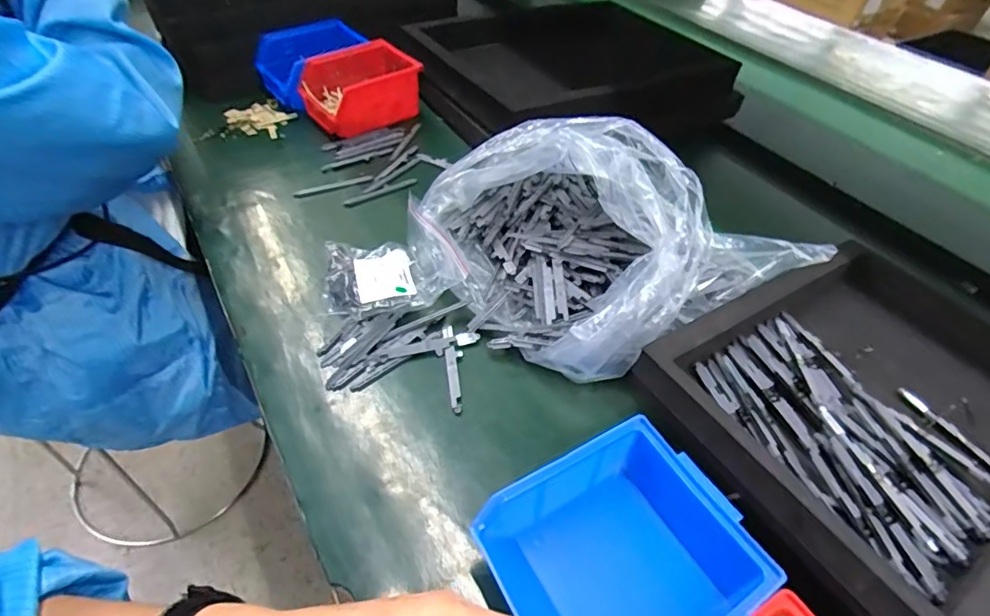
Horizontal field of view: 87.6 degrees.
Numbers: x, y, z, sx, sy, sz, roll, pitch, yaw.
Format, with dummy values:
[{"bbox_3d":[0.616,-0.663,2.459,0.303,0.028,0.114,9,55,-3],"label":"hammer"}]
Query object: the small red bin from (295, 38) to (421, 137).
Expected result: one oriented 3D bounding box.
[{"bbox_3d":[-0.186,-0.299,0.710,0.133,0.081,0.103,-28,55,-27],"label":"small red bin"}]

